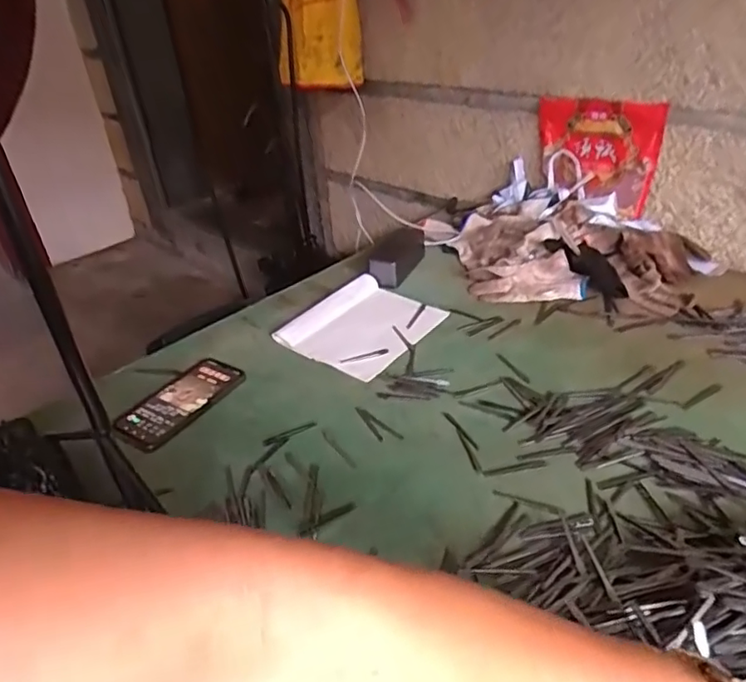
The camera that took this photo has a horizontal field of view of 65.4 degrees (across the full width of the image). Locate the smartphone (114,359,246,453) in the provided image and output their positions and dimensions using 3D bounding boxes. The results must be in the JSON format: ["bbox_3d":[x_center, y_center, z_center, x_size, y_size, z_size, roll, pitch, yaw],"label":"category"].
[{"bbox_3d":[-0.240,0.071,0.723,0.085,0.011,0.157,19,41,31],"label":"smartphone"}]

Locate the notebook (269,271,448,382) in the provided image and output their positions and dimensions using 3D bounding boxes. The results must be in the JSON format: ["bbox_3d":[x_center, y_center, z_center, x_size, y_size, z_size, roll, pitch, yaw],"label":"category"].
[{"bbox_3d":[-0.013,-0.028,0.843,0.173,0.017,0.196,22,43,34],"label":"notebook"}]

